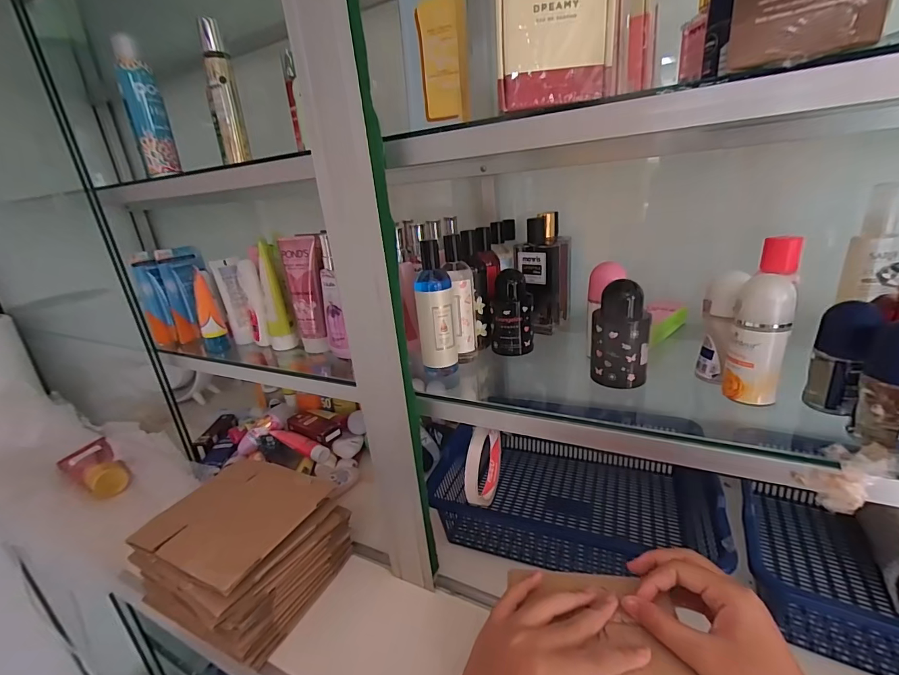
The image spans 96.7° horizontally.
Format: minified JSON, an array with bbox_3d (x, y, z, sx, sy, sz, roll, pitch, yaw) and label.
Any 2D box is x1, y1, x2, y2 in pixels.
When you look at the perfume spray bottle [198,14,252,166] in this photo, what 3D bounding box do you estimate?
[{"bbox_3d":[-0.293,-0.314,0.514,0.035,0.161,0.036,-15,23,-22],"label":"perfume spray bottle"}]

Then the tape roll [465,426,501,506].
[{"bbox_3d":[0.037,0.135,0.421,0.018,0.085,0.091,2,23,19],"label":"tape roll"}]

